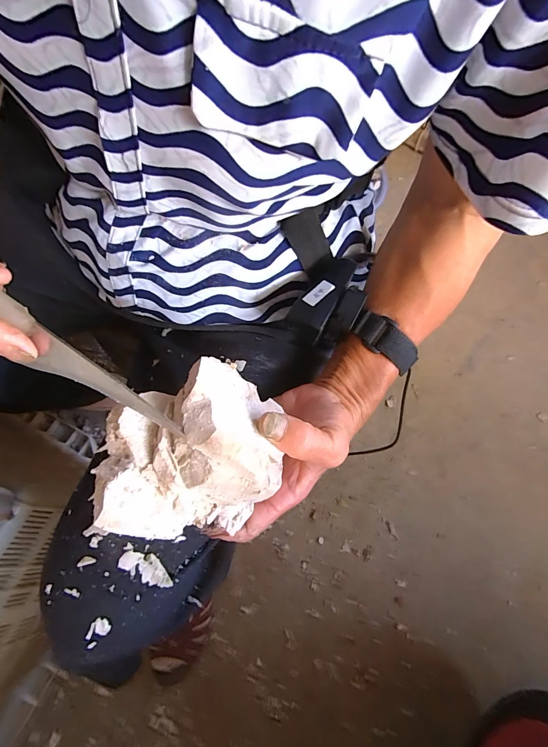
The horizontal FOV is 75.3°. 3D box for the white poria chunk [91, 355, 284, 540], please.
[{"bbox_3d":[-0.046,0.042,0.209,0.090,0.059,0.090,-7,68,-5],"label":"white poria chunk"}]

